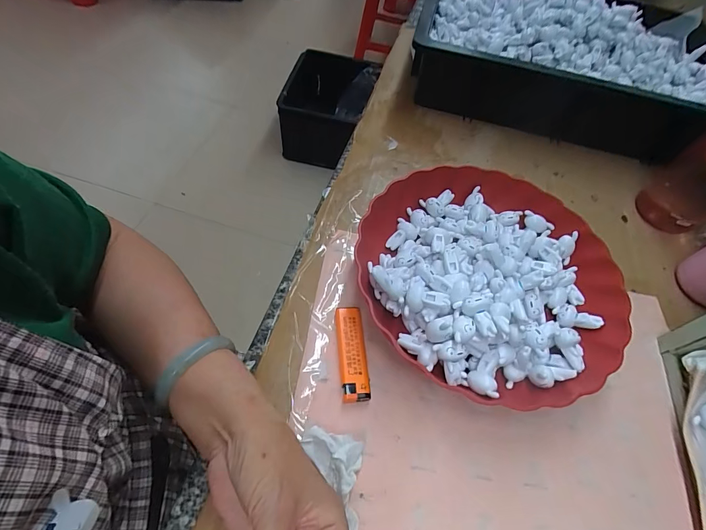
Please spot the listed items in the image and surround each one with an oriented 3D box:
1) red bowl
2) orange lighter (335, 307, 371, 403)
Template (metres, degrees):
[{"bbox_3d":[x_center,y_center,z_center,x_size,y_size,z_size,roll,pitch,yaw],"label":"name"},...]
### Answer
[{"bbox_3d":[0.128,0.011,0.354,0.243,0.062,0.239,2,55,-3],"label":"red bowl"},{"bbox_3d":[-0.001,0.075,0.315,0.023,0.014,0.078,-3,56,-7],"label":"orange lighter"}]

